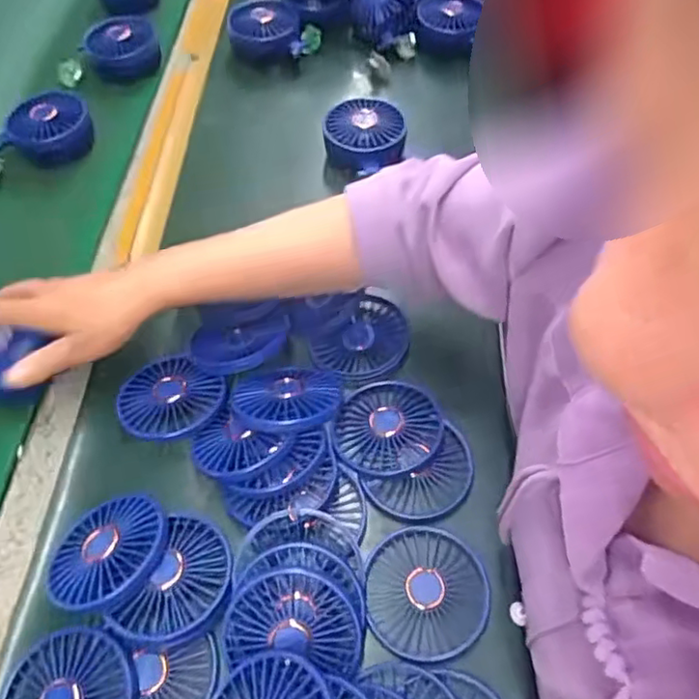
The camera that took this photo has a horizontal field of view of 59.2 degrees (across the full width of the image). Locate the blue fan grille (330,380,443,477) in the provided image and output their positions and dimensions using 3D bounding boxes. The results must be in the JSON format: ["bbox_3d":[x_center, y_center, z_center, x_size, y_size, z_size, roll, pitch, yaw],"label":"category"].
[{"bbox_3d":[0.030,0.059,0.487,0.081,0.024,0.084,-2,56,3],"label":"blue fan grille"}]

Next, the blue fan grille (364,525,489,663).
[{"bbox_3d":[0.054,0.168,0.431,0.084,0.014,0.085,-2,56,3],"label":"blue fan grille"}]

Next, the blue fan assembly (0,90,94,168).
[{"bbox_3d":[-0.336,-0.247,0.689,0.109,0.045,0.077,-36,64,-17],"label":"blue fan assembly"}]

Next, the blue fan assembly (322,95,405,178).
[{"bbox_3d":[0.020,-0.227,0.656,0.079,0.043,0.083,-2,56,3],"label":"blue fan assembly"}]

